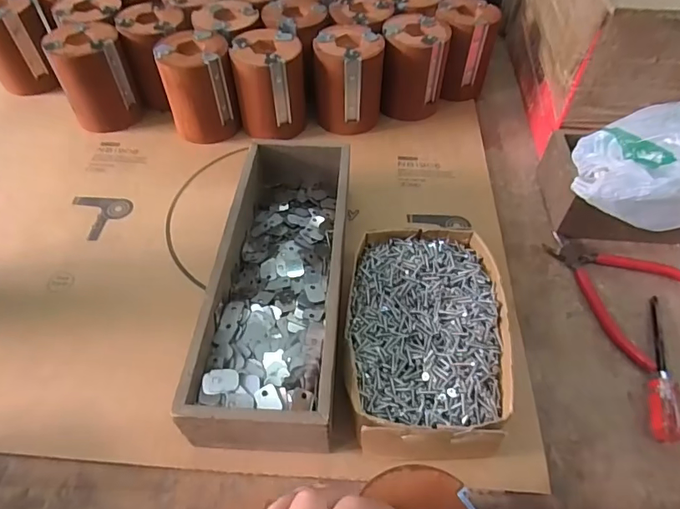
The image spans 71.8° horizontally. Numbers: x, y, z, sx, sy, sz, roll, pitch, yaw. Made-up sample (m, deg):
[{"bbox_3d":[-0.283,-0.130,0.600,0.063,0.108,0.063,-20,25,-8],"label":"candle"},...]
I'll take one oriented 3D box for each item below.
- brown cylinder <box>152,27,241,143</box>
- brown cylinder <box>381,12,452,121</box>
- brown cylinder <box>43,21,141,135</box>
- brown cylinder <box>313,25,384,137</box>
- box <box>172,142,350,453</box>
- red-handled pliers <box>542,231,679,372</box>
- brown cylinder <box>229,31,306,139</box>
[{"bbox_3d":[-0.164,-0.192,0.549,0.073,0.101,0.077,-19,54,-15],"label":"brown cylinder"},{"bbox_3d":[0.090,-0.229,0.580,0.076,0.098,0.079,4,52,3],"label":"brown cylinder"},{"bbox_3d":[-0.289,-0.208,0.556,0.077,0.099,0.084,-22,55,-17],"label":"brown cylinder"},{"bbox_3d":[0.010,-0.207,0.561,0.080,0.097,0.081,3,52,2],"label":"brown cylinder"},{"bbox_3d":[-0.047,0.018,0.404,0.099,0.067,0.288,3,52,2],"label":"box"},{"bbox_3d":[0.258,0.027,0.444,0.121,0.009,0.137,-37,60,-25],"label":"red-handled pliers"},{"bbox_3d":[-0.081,-0.198,0.551,0.076,0.096,0.074,-10,52,-8],"label":"brown cylinder"}]

